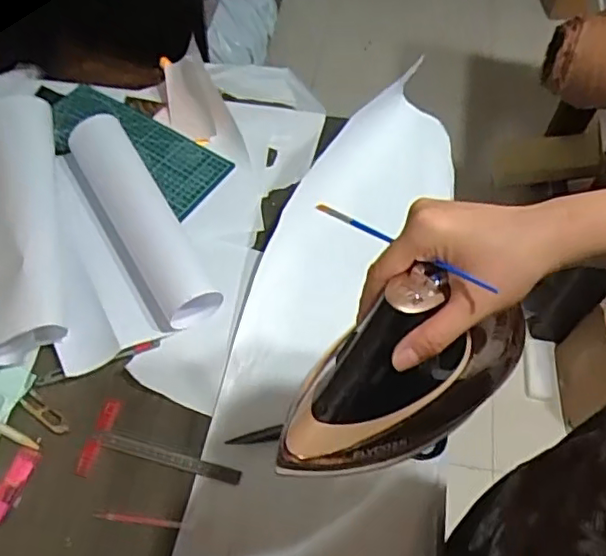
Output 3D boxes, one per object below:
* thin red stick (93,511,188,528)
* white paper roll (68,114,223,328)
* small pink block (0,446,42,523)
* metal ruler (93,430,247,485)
[{"bbox_3d":[-0.164,0.243,0.610,0.093,0.004,0.007,7,57,2],"label":"thin red stick"},{"bbox_3d":[-0.208,-0.078,0.775,0.081,0.059,0.328,-27,62,-19],"label":"white paper roll"},{"bbox_3d":[-0.300,0.212,0.626,0.027,0.004,0.078,16,58,8],"label":"small pink block"},{"bbox_3d":[-0.146,0.191,0.649,0.164,0.006,0.017,13,57,6],"label":"metal ruler"}]

